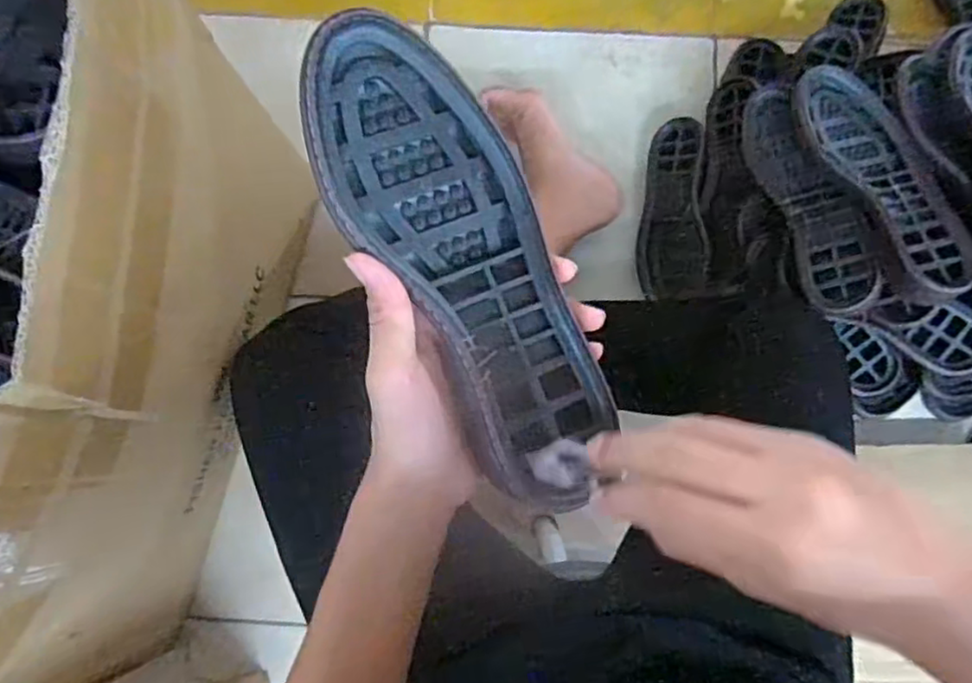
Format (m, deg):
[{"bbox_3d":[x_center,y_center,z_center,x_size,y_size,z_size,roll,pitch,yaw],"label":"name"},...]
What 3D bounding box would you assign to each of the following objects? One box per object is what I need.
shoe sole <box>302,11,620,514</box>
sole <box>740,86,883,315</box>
[{"bbox_3d":[-0.004,-0.031,0.324,0.091,0.039,0.251,-29,95,-23],"label":"shoe sole"},{"bbox_3d":[0.335,-0.150,0.699,0.078,0.030,0.249,-24,74,35],"label":"sole"}]

